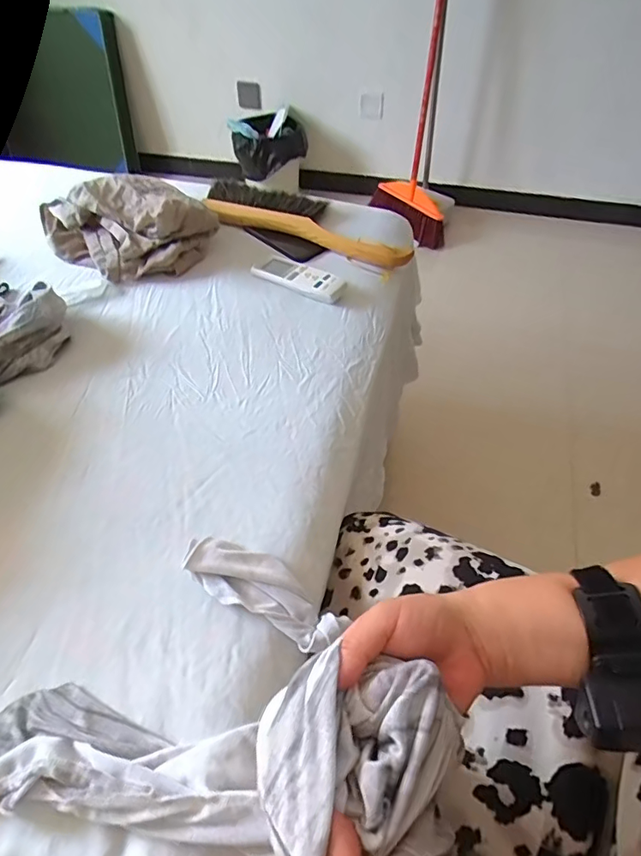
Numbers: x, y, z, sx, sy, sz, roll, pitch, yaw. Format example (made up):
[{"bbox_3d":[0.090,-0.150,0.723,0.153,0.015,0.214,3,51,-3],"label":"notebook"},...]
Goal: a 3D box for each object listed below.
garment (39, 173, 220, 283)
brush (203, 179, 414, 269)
[{"bbox_3d":[-0.340,-0.348,0.822,0.292,0.094,0.171,27,56,20],"label":"garment"},{"bbox_3d":[-0.029,-0.371,0.884,0.400,0.029,0.126,19,53,15],"label":"brush"}]

